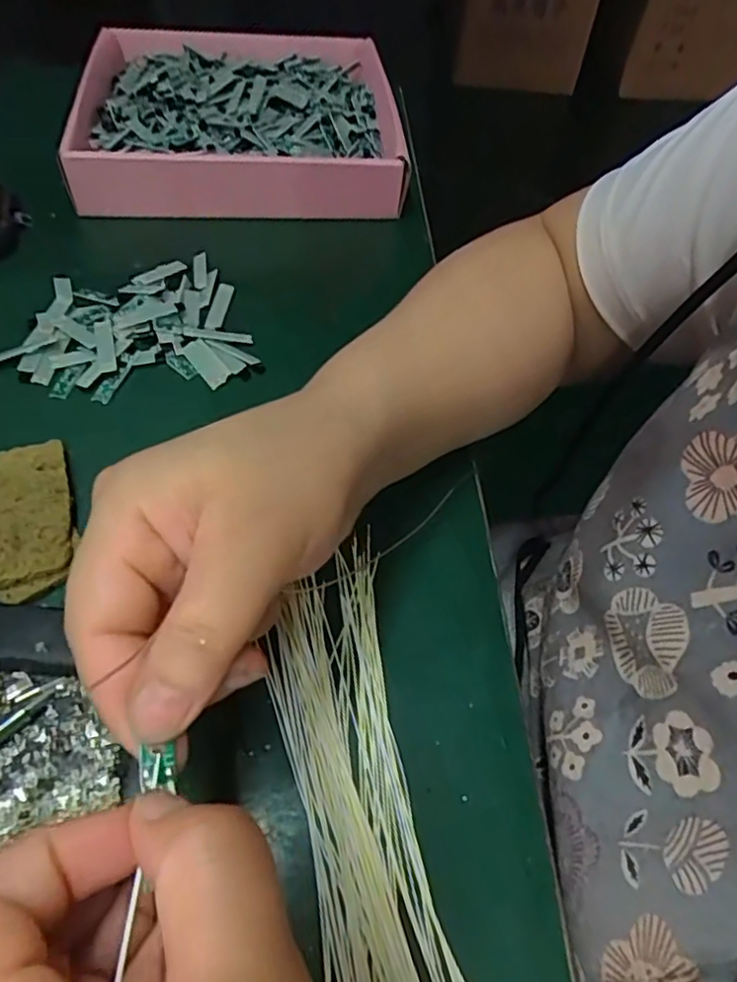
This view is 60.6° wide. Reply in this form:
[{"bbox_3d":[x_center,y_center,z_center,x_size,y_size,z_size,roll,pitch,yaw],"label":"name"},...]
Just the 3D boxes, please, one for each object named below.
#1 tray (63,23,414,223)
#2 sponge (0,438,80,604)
[{"bbox_3d":[-0.093,-0.282,0.468,0.218,0.034,0.244,0,51,-6],"label":"tray"},{"bbox_3d":[-0.145,0.013,0.259,0.047,0.012,0.071,-18,58,-18],"label":"sponge"}]

